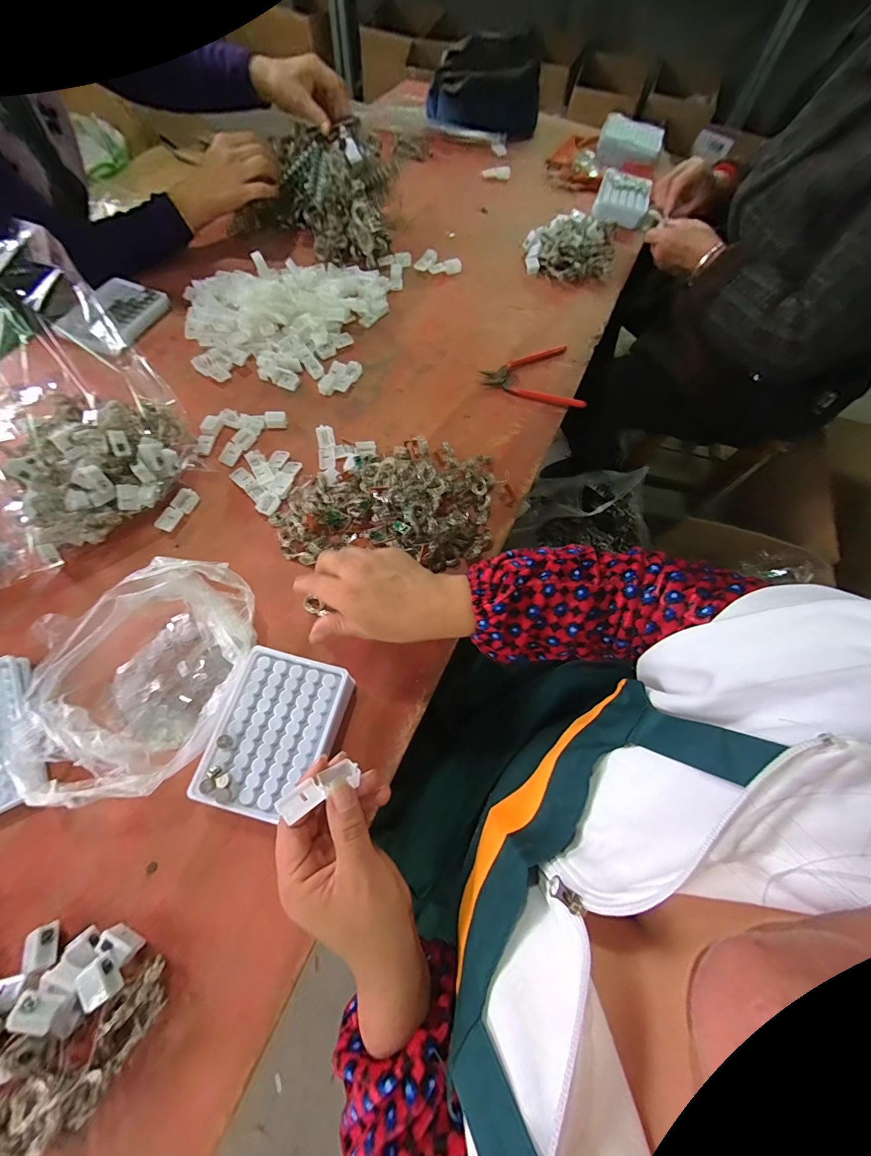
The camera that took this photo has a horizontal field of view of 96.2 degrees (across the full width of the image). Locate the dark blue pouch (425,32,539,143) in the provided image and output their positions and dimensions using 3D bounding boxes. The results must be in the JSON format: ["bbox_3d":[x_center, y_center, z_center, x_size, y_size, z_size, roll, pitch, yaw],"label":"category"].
[{"bbox_3d":[0.097,-0.975,0.784,0.226,0.119,0.088,11,67,1],"label":"dark blue pouch"}]

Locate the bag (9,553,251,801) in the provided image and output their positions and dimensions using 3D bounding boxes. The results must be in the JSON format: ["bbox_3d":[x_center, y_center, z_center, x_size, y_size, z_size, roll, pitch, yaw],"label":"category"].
[{"bbox_3d":[-0.255,0.084,0.355,0.150,0.065,0.196,3,67,-2],"label":"bag"}]

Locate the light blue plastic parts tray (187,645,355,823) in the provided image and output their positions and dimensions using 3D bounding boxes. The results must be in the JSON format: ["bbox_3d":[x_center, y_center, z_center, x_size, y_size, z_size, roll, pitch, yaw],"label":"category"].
[{"bbox_3d":[-0.140,0.138,0.356,0.097,0.034,0.129,13,67,3],"label":"light blue plastic parts tray"}]

